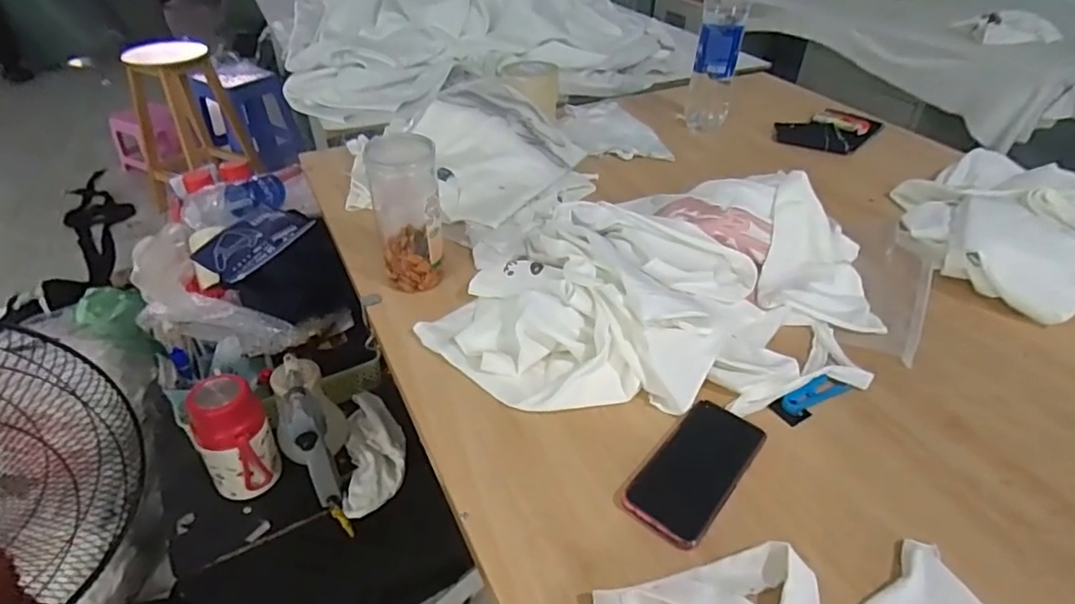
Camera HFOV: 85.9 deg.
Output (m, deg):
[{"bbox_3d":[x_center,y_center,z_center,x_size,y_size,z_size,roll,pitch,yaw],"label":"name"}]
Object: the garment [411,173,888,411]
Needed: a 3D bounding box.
[{"bbox_3d":[0.166,-0.033,0.734,0.600,0.103,0.353,-2,39,-2],"label":"garment"}]

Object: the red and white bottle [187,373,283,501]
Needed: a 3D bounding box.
[{"bbox_3d":[-0.467,0.204,0.887,0.102,0.179,0.104,-25,46,-29],"label":"red and white bottle"}]

